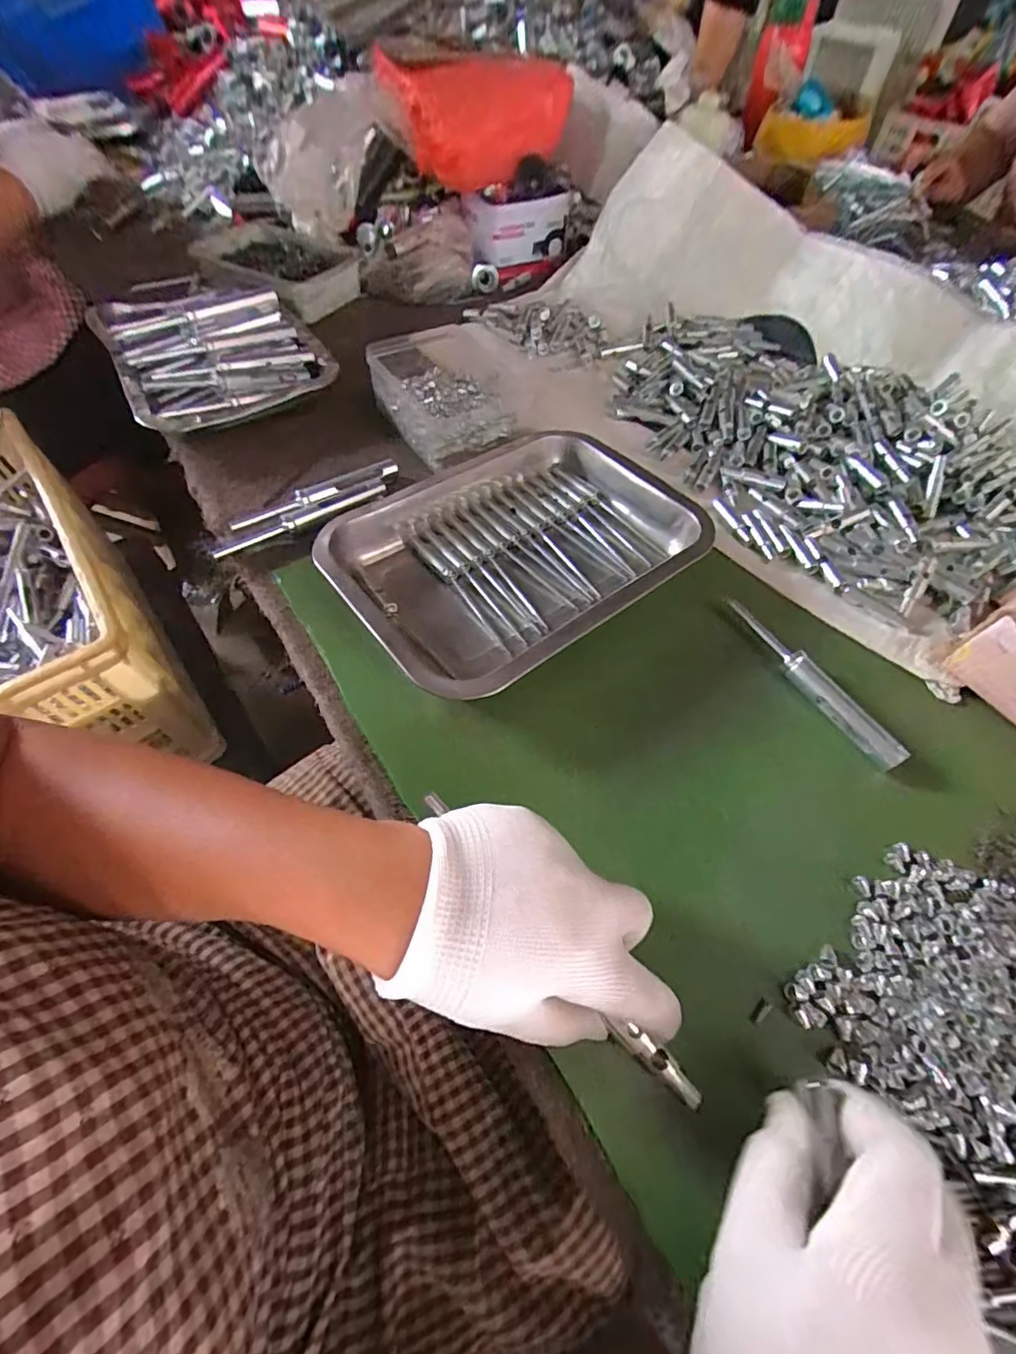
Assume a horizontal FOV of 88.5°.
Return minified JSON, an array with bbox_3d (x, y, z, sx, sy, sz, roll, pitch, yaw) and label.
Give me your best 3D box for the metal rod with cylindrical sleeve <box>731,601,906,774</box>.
[{"bbox_3d":[0.199,0.001,0.346,0.017,0.016,0.140,-27,62,-17],"label":"metal rod with cylindrical sleeve"}]

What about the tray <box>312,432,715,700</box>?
[{"bbox_3d":[0.006,-0.096,0.385,0.249,0.036,0.190,-34,65,-20],"label":"tray"}]

